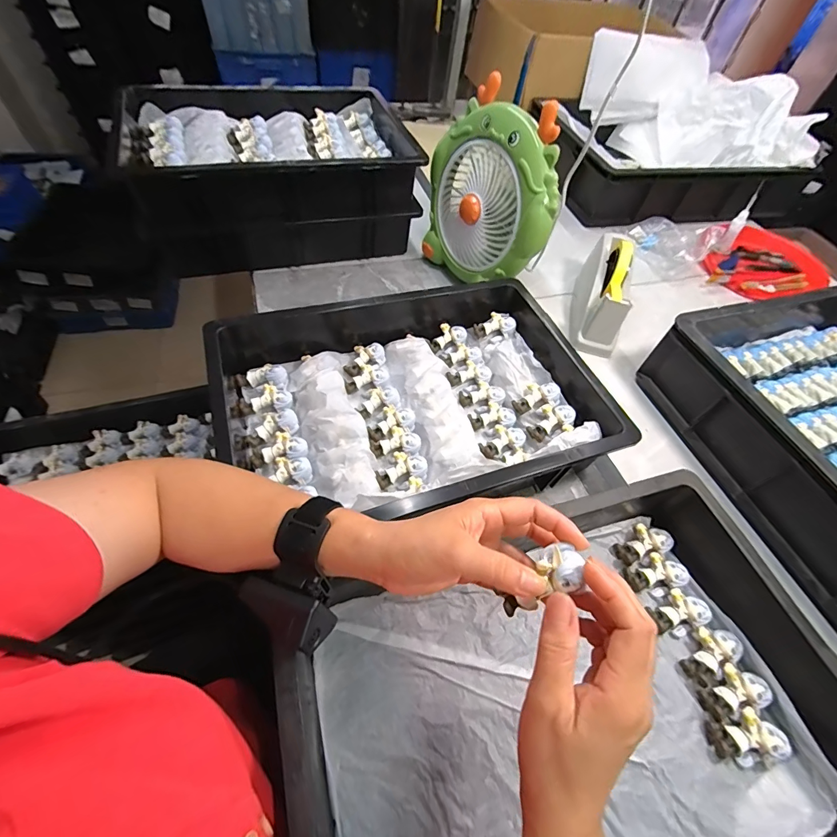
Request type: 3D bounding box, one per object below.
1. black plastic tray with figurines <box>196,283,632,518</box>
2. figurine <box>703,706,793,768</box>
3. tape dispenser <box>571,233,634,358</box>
[{"bbox_3d":[-0.004,-0.042,0.513,0.472,0.087,0.353,-11,57,-14],"label":"black plastic tray with figurines"},{"bbox_3d":[0.294,0.288,0.356,0.062,0.024,0.038,-13,57,-15],"label":"figurine"},{"bbox_3d":[0.316,-0.219,0.674,0.069,0.120,0.194,17,54,5],"label":"tape dispenser"}]

